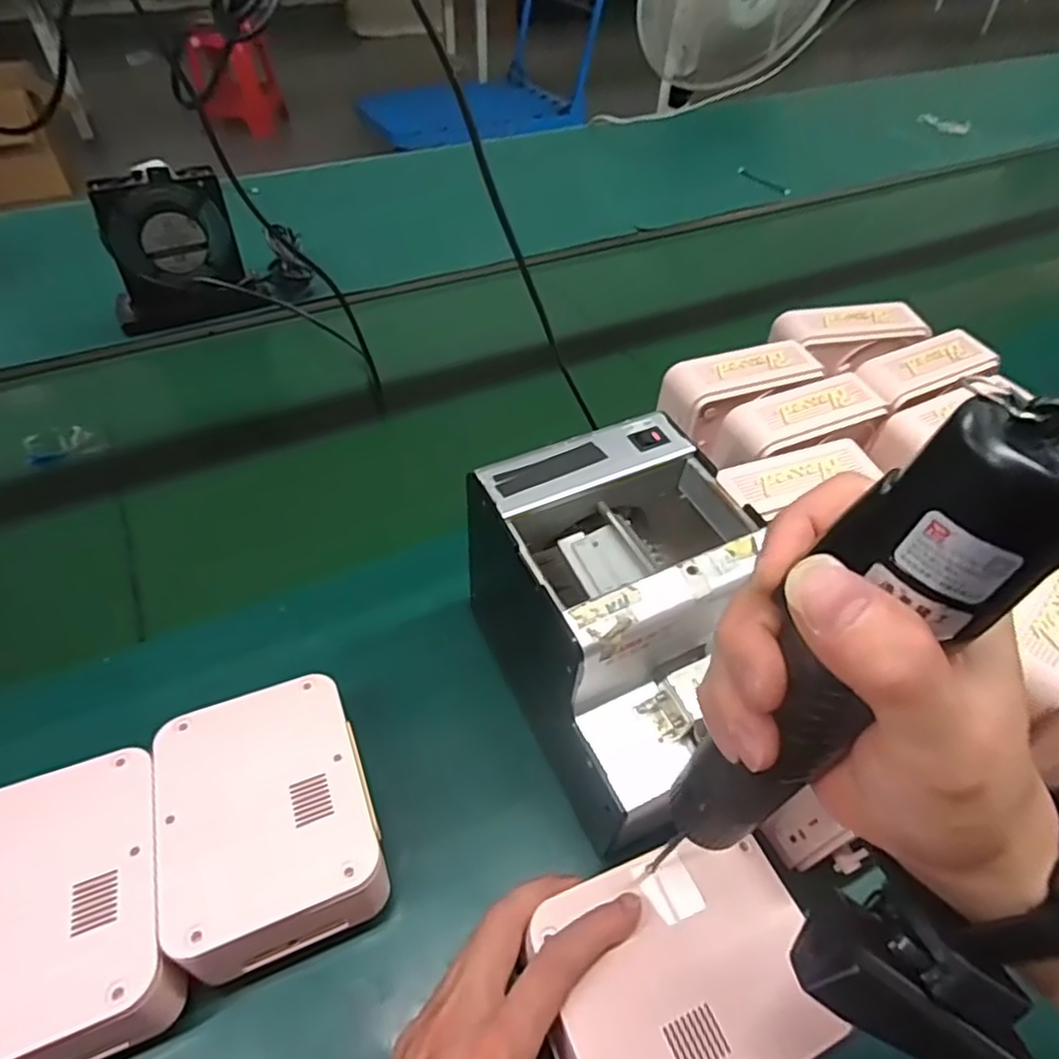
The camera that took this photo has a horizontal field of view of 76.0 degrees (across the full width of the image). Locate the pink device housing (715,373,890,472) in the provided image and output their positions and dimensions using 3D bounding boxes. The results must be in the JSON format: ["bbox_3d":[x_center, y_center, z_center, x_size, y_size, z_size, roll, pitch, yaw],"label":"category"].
[{"bbox_3d":[0.200,-0.077,0.501,0.126,0.041,0.051,-19,51,-18],"label":"pink device housing"}]

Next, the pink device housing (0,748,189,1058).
[{"bbox_3d":[-0.225,0.189,0.329,0.099,0.063,0.128,-18,50,-17],"label":"pink device housing"}]

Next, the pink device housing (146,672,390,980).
[{"bbox_3d":[-0.135,0.154,0.361,0.098,0.062,0.128,-17,50,-16],"label":"pink device housing"}]

